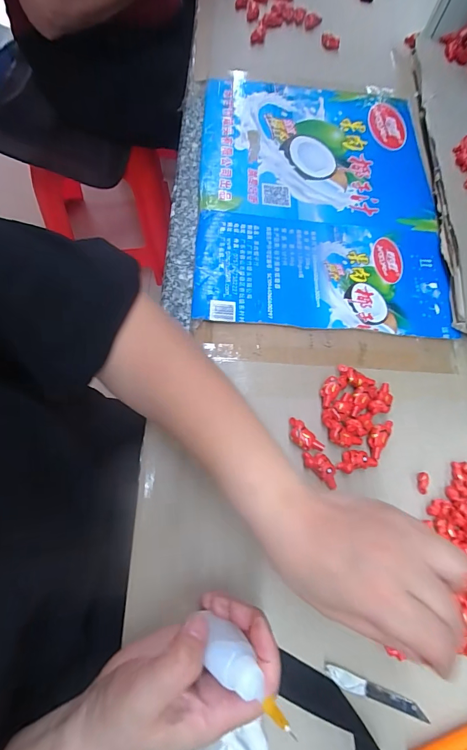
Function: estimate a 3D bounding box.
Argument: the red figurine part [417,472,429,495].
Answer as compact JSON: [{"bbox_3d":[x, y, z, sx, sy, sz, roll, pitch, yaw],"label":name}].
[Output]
[{"bbox_3d":[0.173,0.098,0.333,0.009,0.008,0.019,10,67,-3],"label":"red figurine part"}]

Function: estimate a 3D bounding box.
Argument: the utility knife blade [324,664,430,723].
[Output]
[{"bbox_3d":[0.105,0.236,0.271,0.080,0.004,0.012,25,53,0],"label":"utility knife blade"}]

